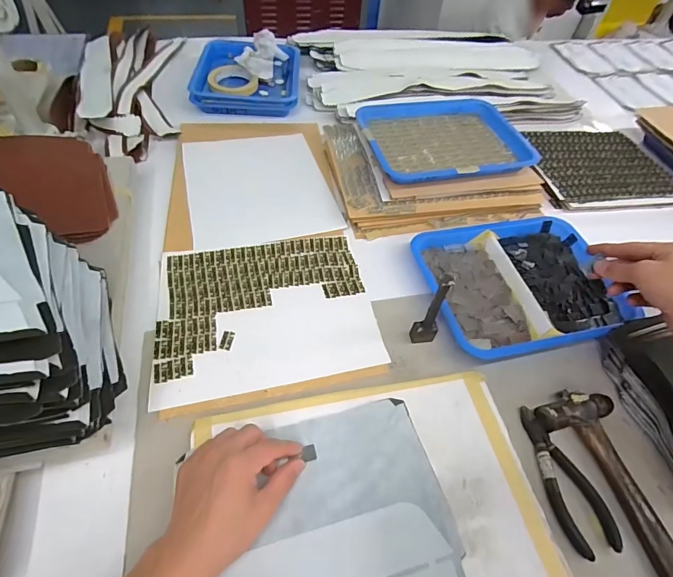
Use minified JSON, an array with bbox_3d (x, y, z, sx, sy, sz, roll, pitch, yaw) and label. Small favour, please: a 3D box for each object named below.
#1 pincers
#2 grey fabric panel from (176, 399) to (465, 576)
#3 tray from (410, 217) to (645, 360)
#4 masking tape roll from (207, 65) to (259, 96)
[{"bbox_3d":[0.246,0.202,0.426,0.053,0.011,0.148,-8,53,-10],"label":"pincers"},{"bbox_3d":[-0.014,0.222,0.369,0.240,0.008,0.197,-11,54,-13],"label":"grey fabric panel"},{"bbox_3d":[0.261,-0.012,0.566,0.260,0.027,0.216,-10,53,-12],"label":"tray"},{"bbox_3d":[-0.227,-0.448,0.853,0.111,0.027,0.096,34,57,19],"label":"masking tape roll"}]

